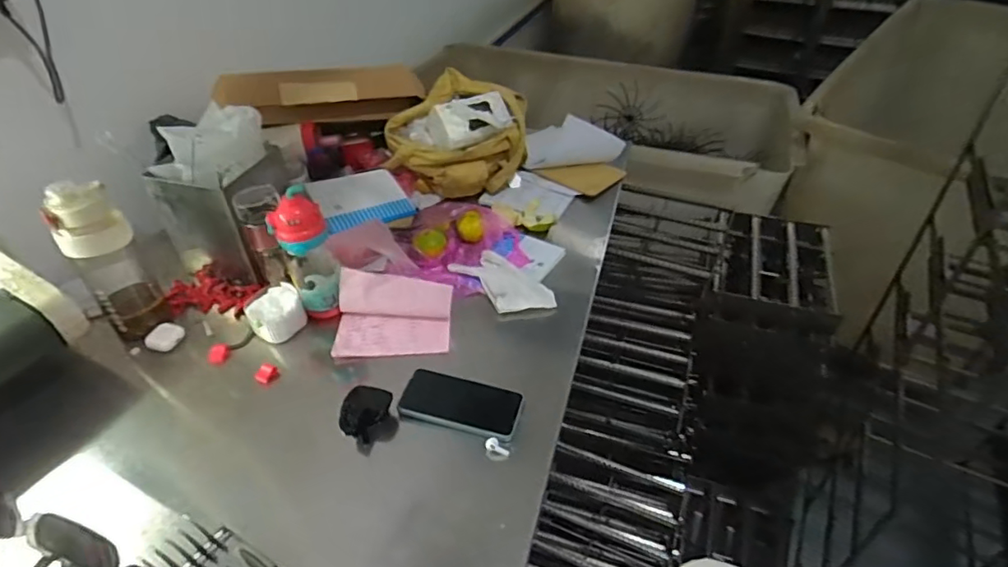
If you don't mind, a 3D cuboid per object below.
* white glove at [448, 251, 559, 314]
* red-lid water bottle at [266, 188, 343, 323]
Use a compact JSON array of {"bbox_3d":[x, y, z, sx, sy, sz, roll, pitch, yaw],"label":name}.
[{"bbox_3d":[0.000,-0.001,0.938,0.091,0.022,0.170,-32,50,-31],"label":"white glove"},{"bbox_3d":[-0.298,-0.043,0.846,0.077,0.210,0.066,-19,44,-20],"label":"red-lid water bottle"}]

